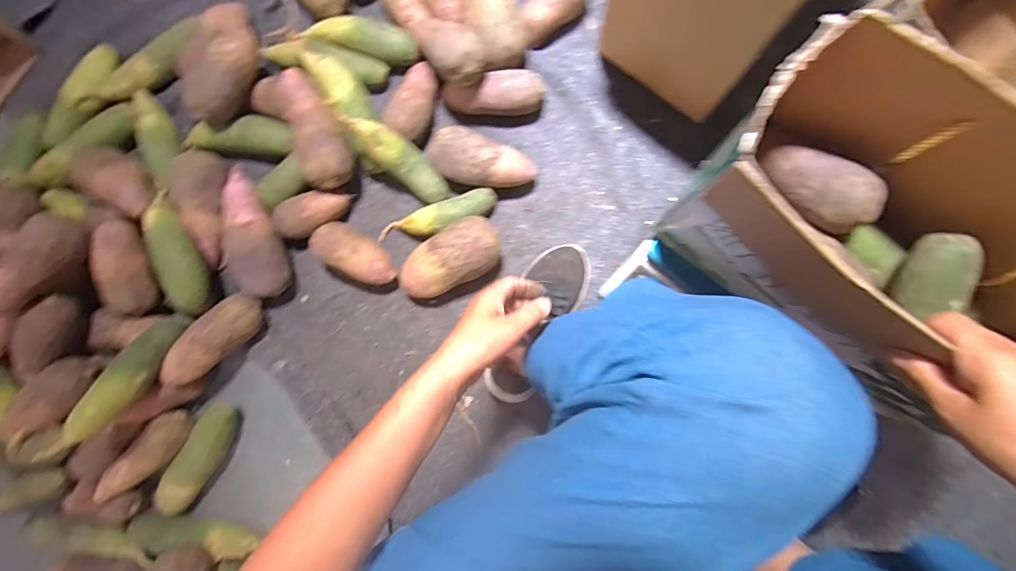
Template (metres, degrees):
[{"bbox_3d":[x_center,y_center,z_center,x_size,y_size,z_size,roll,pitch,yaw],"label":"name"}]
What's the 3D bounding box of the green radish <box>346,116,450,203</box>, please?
[{"bbox_3d":[-0.166,-0.192,0.671,0.172,0.050,0.055,38,91,-24],"label":"green radish"}]

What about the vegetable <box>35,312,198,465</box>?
[{"bbox_3d":[-0.547,0.137,0.635,0.062,0.067,0.224,26,66,6],"label":"vegetable"}]

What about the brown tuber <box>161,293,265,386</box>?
[{"bbox_3d":[-0.450,0.081,0.676,0.058,0.052,0.164,40,74,6],"label":"brown tuber"}]

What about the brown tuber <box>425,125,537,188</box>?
[{"bbox_3d":[-0.041,-0.184,0.672,0.154,0.070,0.074,21,89,6],"label":"brown tuber"}]

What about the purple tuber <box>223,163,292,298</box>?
[{"bbox_3d":[-0.385,-0.076,0.662,0.071,0.057,0.193,-4,108,5],"label":"purple tuber"}]

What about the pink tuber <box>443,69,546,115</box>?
[{"bbox_3d":[-0.024,-0.287,0.668,0.158,0.055,0.057,-3,87,5],"label":"pink tuber"}]

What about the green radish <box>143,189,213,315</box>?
[{"bbox_3d":[-0.508,-0.048,0.683,0.061,0.050,0.182,-9,105,5],"label":"green radish"}]

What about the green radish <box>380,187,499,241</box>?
[{"bbox_3d":[-0.113,-0.102,0.683,0.200,0.044,0.044,-18,85,4],"label":"green radish"}]

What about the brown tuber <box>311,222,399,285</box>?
[{"bbox_3d":[-0.233,-0.046,0.677,0.128,0.062,0.068,33,90,6],"label":"brown tuber"}]

